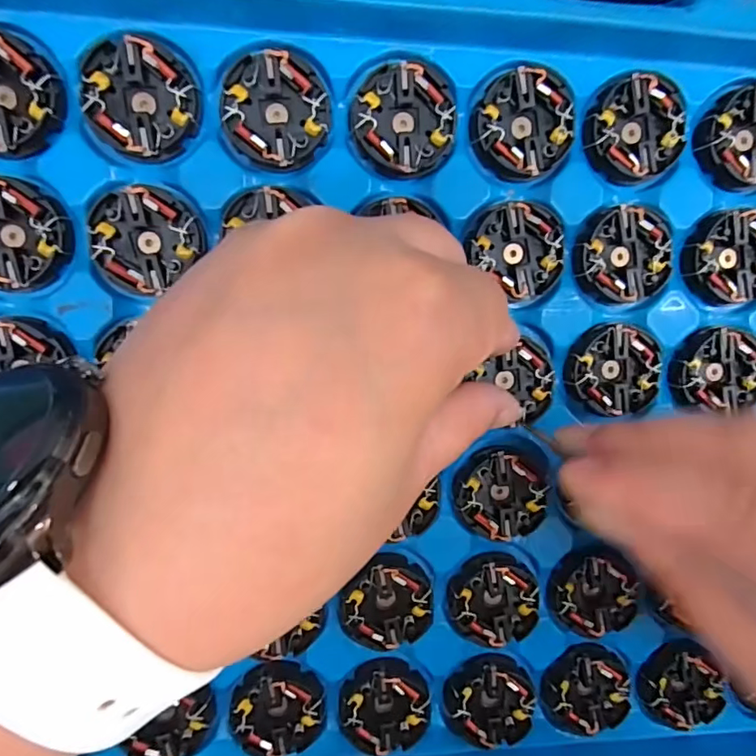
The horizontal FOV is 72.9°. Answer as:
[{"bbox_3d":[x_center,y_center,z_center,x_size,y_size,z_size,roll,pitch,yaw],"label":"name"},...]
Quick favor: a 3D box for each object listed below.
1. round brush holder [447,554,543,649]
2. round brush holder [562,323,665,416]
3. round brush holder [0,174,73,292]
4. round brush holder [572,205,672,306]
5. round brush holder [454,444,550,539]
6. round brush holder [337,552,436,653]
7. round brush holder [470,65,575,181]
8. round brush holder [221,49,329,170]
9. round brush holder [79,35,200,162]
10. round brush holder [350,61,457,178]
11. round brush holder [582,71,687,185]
[{"bbox_3d":[0.042,0.079,0.182,0.032,0.006,0.030,-1,98,-6],"label":"round brush holder"},{"bbox_3d":[0.082,-0.003,0.174,0.034,0.005,0.030,3,98,-6],"label":"round brush holder"},{"bbox_3d":[-0.107,-0.041,0.148,0.031,0.005,0.030,-1,98,-6],"label":"round brush holder"},{"bbox_3d":[0.081,-0.041,0.169,0.034,0.005,0.031,-1,98,-6],"label":"round brush holder"},{"bbox_3d":[0.044,0.040,0.176,0.031,0.008,0.029,-1,98,-6],"label":"round brush holder"},{"bbox_3d":[0.004,0.079,0.178,0.030,0.007,0.030,-1,98,-6],"label":"round brush holder"},{"bbox_3d":[0.046,-0.079,0.159,0.031,0.005,0.030,-1,98,-6],"label":"round brush holder"},{"bbox_3d":[-0.030,-0.079,0.151,0.029,0.006,0.031,-1,98,-6],"label":"round brush holder"},{"bbox_3d":[-0.068,-0.080,0.147,0.030,0.005,0.029,-1,98,-6],"label":"round brush holder"},{"bbox_3d":[0.008,-0.078,0.156,0.031,0.005,0.030,-1,98,-6],"label":"round brush holder"},{"bbox_3d":[0.083,-0.080,0.163,0.031,0.005,0.031,-1,98,-6],"label":"round brush holder"}]

